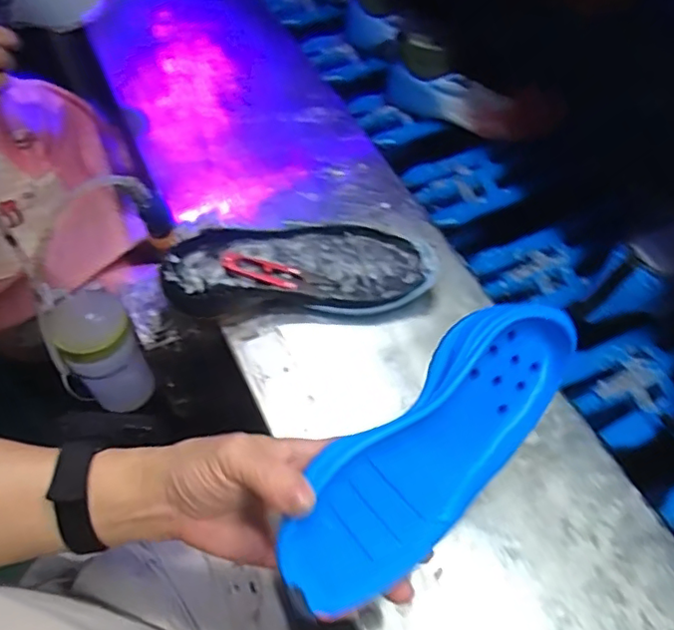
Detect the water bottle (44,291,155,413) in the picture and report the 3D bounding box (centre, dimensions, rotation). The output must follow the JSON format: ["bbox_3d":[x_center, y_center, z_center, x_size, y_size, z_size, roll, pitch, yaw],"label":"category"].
[{"bbox_3d":[-0.245,0.040,0.620,0.070,0.132,0.071,0,58,1],"label":"water bottle"}]

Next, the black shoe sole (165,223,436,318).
[{"bbox_3d":[-0.032,-0.045,0.529,0.229,0.053,0.088,-4,58,-1],"label":"black shoe sole"}]

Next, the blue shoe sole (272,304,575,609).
[{"bbox_3d":[0.059,0.083,0.367,0.228,0.046,0.088,-42,108,-18],"label":"blue shoe sole"}]

